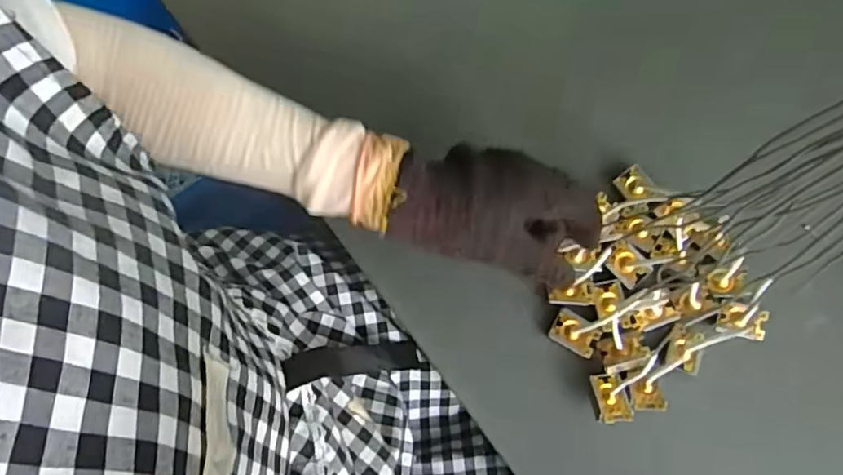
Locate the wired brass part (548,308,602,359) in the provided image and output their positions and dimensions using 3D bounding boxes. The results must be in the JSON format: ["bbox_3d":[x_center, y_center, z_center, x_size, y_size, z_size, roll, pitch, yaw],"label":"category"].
[{"bbox_3d":[0.121,0.075,0.475,0.036,0.004,0.026,29,88,17],"label":"wired brass part"}]

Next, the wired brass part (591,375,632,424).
[{"bbox_3d":[0.142,0.121,0.453,0.024,0.013,0.035,-4,77,1],"label":"wired brass part"}]

